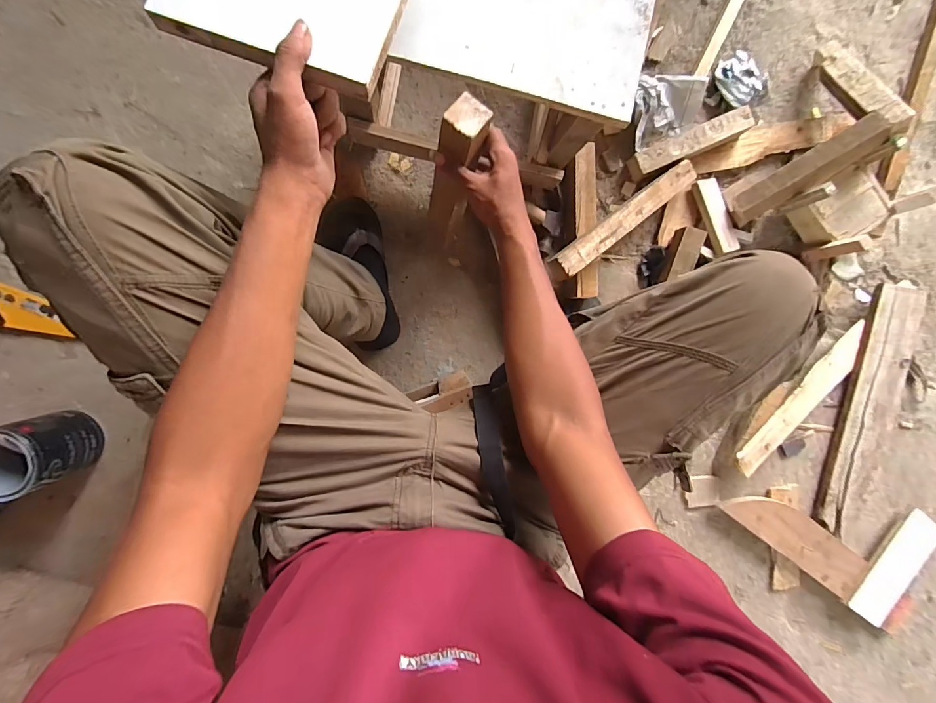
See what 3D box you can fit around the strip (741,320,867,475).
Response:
[{"bbox_3d":[0.699,0.105,0.834,0.394,0.021,0.066,-43,98,-8],"label":"strip"}]

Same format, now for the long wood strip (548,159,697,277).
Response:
[{"bbox_3d":[0.292,-0.247,0.745,0.354,0.042,0.053,-38,100,-15],"label":"long wood strip"}]

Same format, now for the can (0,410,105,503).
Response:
[{"bbox_3d":[-0.690,0.159,0.644,0.112,0.129,0.102,0,95,-5],"label":"can"}]

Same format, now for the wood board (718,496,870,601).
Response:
[{"bbox_3d":[0.735,0.419,0.884,0.408,0.026,0.100,34,91,-7],"label":"wood board"}]

